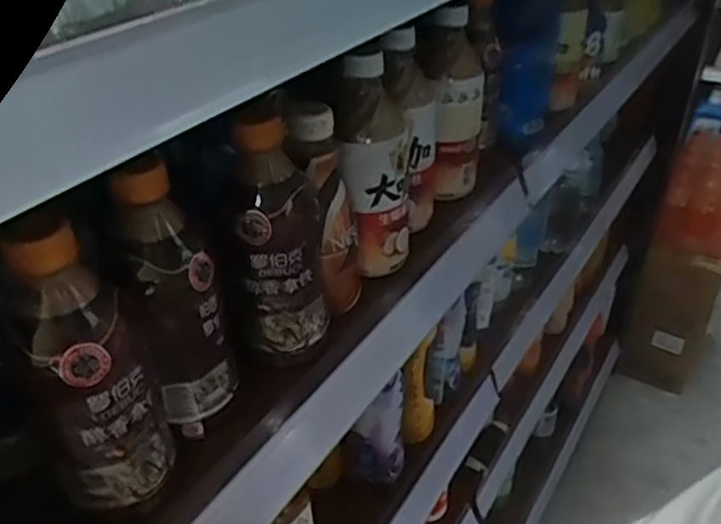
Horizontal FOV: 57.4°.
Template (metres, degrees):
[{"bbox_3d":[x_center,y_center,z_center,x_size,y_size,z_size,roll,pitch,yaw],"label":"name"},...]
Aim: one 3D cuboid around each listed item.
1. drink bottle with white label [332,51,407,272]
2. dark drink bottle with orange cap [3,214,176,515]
[{"bbox_3d":[0.010,-0.068,0.510,0.053,0.169,0.053,-1,35,0],"label":"drink bottle with white label"},{"bbox_3d":[-0.132,0.053,0.329,0.056,0.156,0.062,-16,38,-20],"label":"dark drink bottle with orange cap"}]

